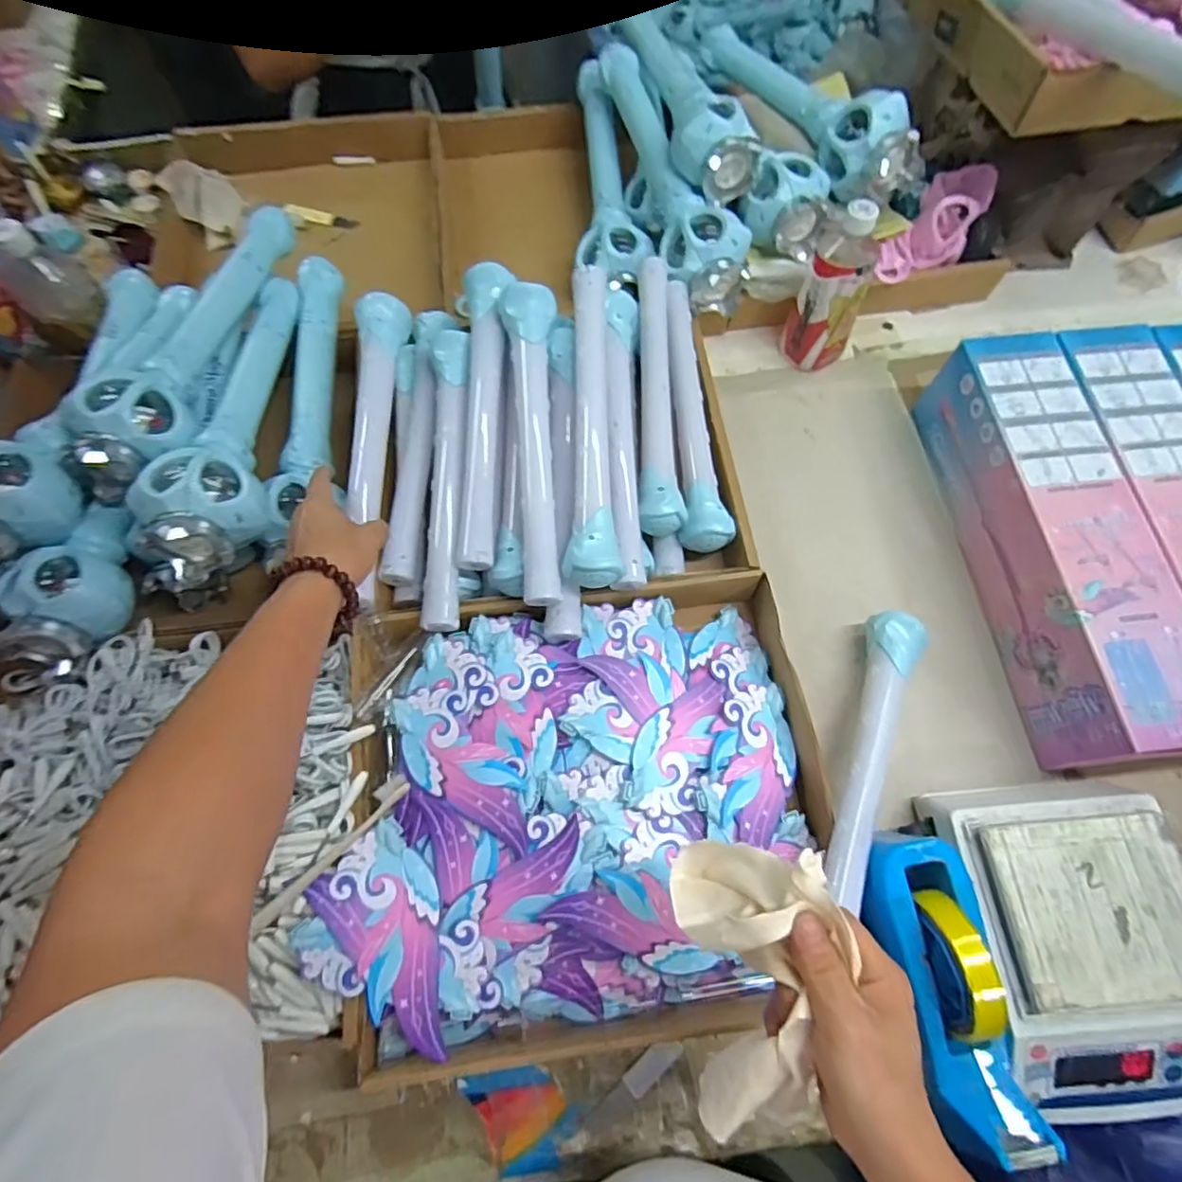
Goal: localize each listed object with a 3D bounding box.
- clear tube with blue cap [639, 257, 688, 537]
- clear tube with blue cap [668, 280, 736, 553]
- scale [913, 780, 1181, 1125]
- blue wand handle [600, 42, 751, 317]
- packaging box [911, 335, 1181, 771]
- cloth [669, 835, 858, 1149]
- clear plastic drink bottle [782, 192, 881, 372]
[{"bbox_3d":[0.070,-0.208,0.634,0.044,0.044,0.314,0,68,-1],"label":"clear tube with blue cap"},{"bbox_3d":[0.101,-0.191,0.638,0.050,0.041,0.296,-7,69,-4],"label":"clear tube with blue cap"},{"bbox_3d":[0.387,0.276,0.478,0.172,0.069,0.236,-3,68,-2],"label":"scale"},{"bbox_3d":[0.093,-0.500,0.724,0.086,0.074,0.354,-14,69,-6],"label":"blue wand handle"},{"bbox_3d":[0.445,-0.050,0.590,0.098,0.104,0.404,-6,68,-3],"label":"packaging box"},{"bbox_3d":[0.099,0.226,0.357,0.083,0.080,0.143,-5,68,-3],"label":"cloth"},{"bbox_3d":[0.268,-0.329,0.677,0.070,0.183,0.061,24,70,8],"label":"clear plastic drink bottle"}]

